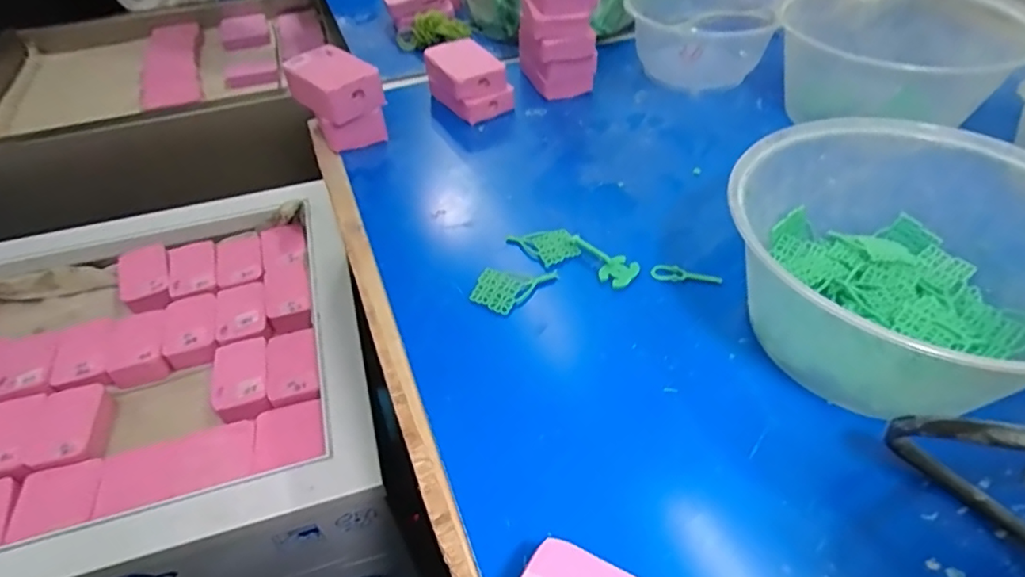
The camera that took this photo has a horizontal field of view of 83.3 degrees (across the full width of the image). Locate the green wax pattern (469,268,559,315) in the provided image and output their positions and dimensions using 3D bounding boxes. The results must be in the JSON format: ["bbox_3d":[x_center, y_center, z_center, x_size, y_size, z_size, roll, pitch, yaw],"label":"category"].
[{"bbox_3d":[-0.001,-0.004,0.336,0.048,0.008,0.028,-36,54,-28],"label":"green wax pattern"}]

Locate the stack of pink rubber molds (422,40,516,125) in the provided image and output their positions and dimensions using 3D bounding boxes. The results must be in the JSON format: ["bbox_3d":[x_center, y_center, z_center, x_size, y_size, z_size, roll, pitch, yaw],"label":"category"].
[{"bbox_3d":[-0.038,-0.173,0.483,0.055,0.044,0.069,-23,48,-18],"label":"stack of pink rubber molds"}]

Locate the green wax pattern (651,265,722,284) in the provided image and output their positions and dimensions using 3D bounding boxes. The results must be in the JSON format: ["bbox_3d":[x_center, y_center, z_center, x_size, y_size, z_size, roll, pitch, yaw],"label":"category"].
[{"bbox_3d":[0.102,-0.010,0.338,0.040,0.004,0.012,3,46,7],"label":"green wax pattern"}]

